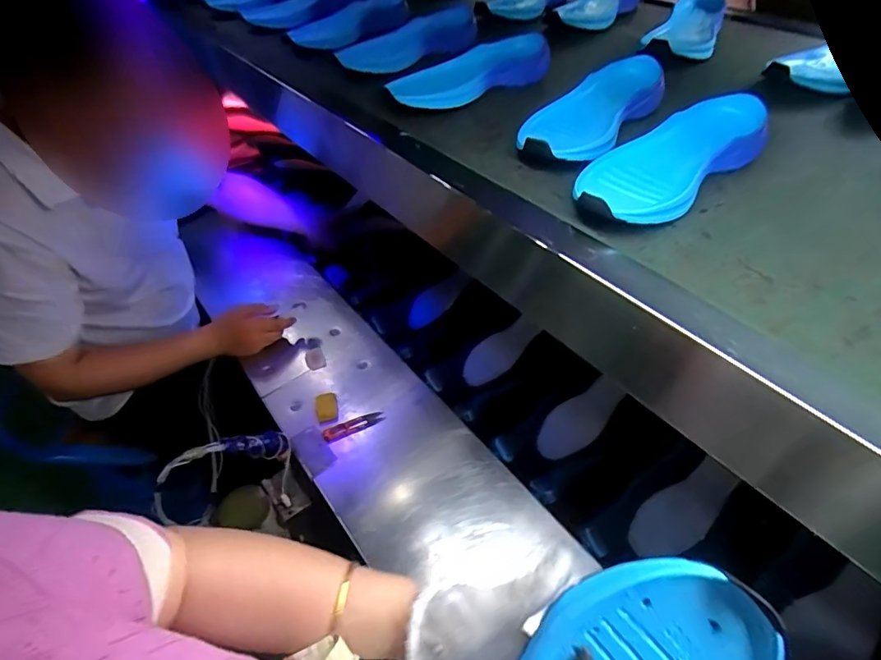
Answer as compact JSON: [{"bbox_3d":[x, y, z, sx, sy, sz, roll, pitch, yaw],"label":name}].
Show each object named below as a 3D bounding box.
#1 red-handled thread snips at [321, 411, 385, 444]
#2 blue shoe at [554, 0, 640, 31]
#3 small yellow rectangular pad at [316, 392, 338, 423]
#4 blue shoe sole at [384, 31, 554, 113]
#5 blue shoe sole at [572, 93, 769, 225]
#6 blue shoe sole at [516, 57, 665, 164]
[{"bbox_3d":[-0.142,0.159,0.797,0.100,0.006,0.025,-19,48,-15],"label":"red-handled thread snips"},{"bbox_3d":[0.291,-0.594,0.890,0.093,0.056,0.195,27,53,26],"label":"blue shoe"},{"bbox_3d":[-0.192,0.130,0.819,0.035,0.014,0.052,-12,46,-9],"label":"small yellow rectangular pad"},{"bbox_3d":[0.040,-0.347,0.650,0.230,0.023,0.086,-24,69,-13],"label":"blue shoe sole"},{"bbox_3d":[0.224,-0.168,0.474,0.247,0.050,0.095,-33,53,-27],"label":"blue shoe sole"},{"bbox_3d":[0.170,-0.251,0.559,0.101,0.050,0.255,27,52,25],"label":"blue shoe sole"}]

